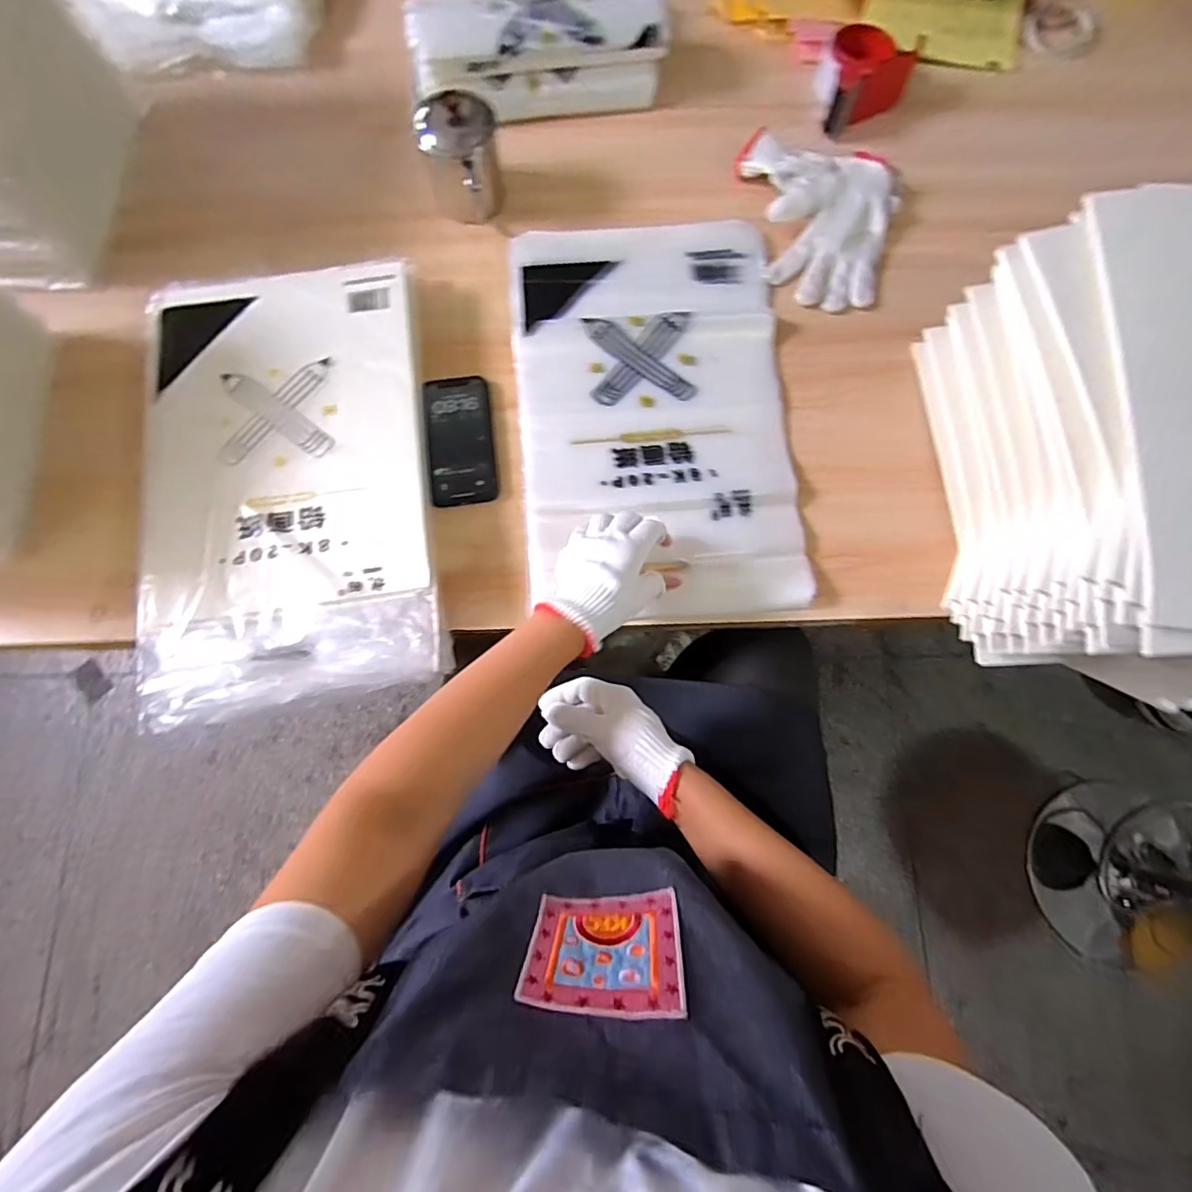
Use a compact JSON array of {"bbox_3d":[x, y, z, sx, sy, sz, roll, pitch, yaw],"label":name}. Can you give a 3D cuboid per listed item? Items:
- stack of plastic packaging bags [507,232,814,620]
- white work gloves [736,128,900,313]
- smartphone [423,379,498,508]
[{"bbox_3d":[0.063,-0.218,0.622,0.293,0.020,0.483,-4,78,-1],"label":"stack of plastic packaging bags"},{"bbox_3d":[0.264,-0.459,0.663,0.193,0.032,0.222,10,78,2],"label":"white work gloves"},{"bbox_3d":[-0.150,-0.175,0.611,0.070,0.010,0.155,-7,78,-2],"label":"smartphone"}]

